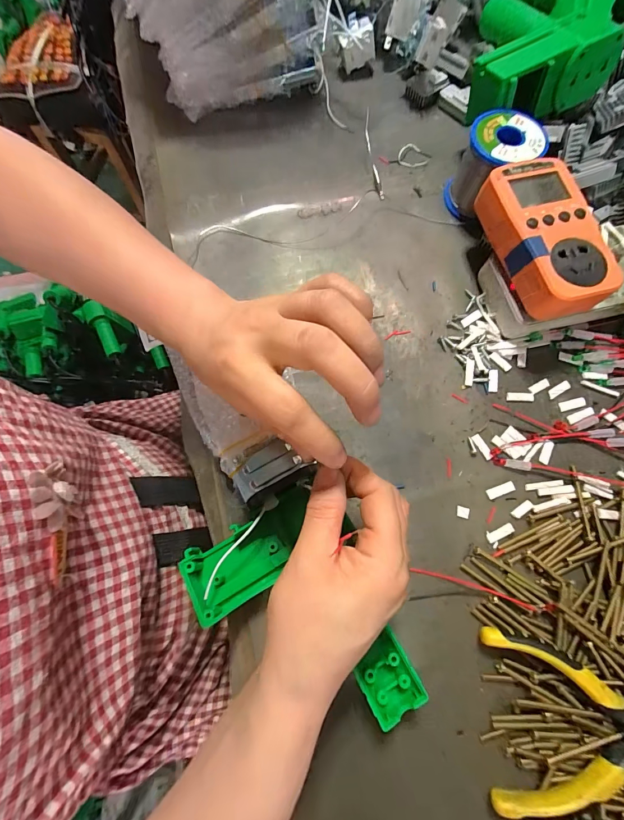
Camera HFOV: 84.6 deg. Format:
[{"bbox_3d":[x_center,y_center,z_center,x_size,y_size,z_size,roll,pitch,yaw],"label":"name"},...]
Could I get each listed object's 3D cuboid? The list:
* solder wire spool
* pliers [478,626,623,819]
[{"bbox_3d":[0.169,-0.230,0.326,0.065,0.063,0.059,-22,75,-6],"label":"solder wire spool"},{"bbox_3d":[0.186,0.201,0.217,0.143,0.030,0.095,4,74,1],"label":"pliers"}]

